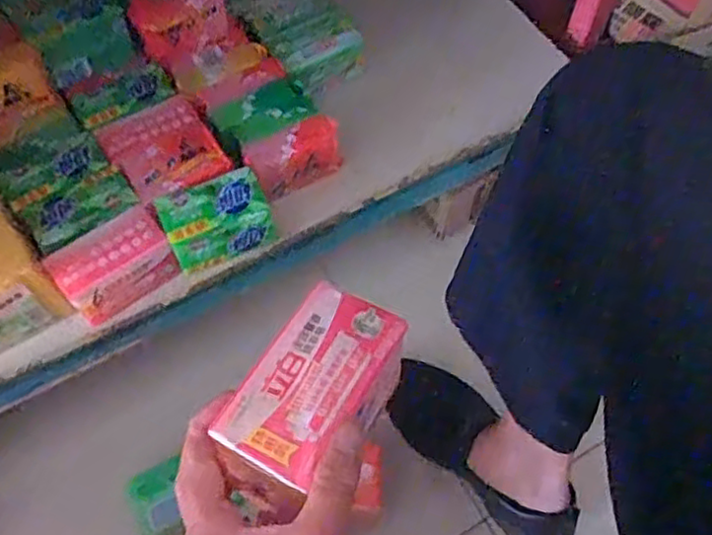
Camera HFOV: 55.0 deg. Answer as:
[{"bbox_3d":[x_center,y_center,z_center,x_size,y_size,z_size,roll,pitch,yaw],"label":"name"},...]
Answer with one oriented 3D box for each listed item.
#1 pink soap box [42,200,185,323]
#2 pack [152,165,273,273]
[{"bbox_3d":[-0.246,-0.003,0.700,0.113,0.065,0.065,-33,67,-17],"label":"pink soap box"},{"bbox_3d":[-0.148,-0.049,0.730,0.108,0.065,0.068,-23,64,-12],"label":"pack"}]

